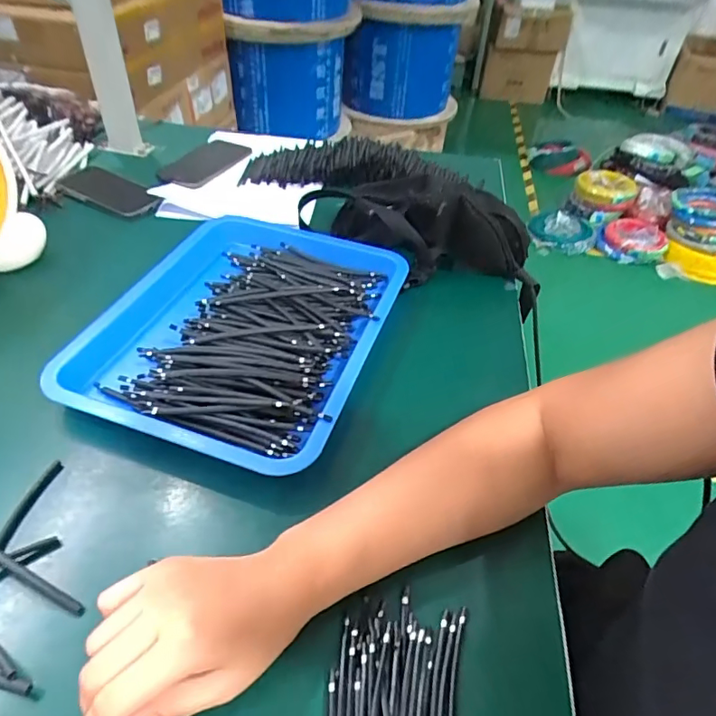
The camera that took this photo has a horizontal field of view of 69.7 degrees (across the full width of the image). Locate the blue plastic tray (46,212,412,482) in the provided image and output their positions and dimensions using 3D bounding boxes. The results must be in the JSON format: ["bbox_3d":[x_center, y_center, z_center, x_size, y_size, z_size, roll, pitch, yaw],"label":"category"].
[{"bbox_3d":[-0.121,-0.039,0.541,0.282,0.048,0.324,17,46,12],"label":"blue plastic tray"}]

